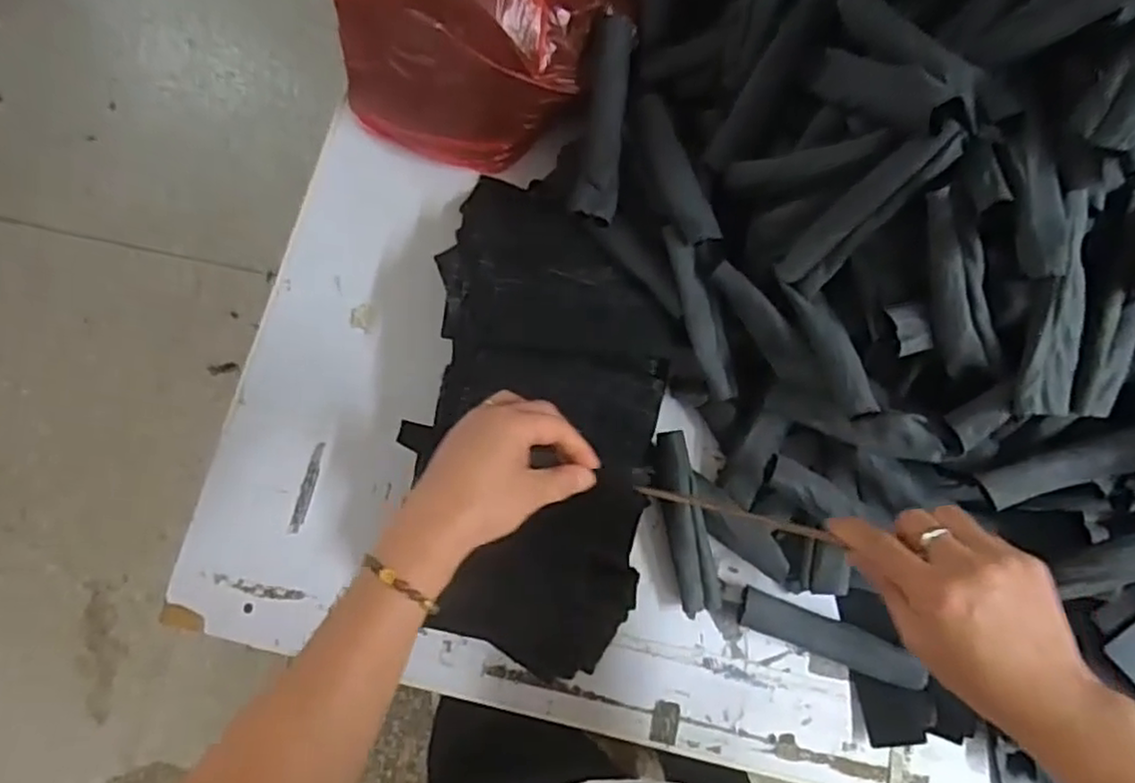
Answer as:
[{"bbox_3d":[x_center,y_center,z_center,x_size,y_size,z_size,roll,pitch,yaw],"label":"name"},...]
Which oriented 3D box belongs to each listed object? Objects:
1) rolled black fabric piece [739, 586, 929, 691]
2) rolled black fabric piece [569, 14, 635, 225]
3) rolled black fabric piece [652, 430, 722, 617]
[{"bbox_3d":[0.221,0.208,0.590,0.156,0.019,0.033,21,77,5],"label":"rolled black fabric piece"},{"bbox_3d":[0.033,-0.228,0.589,0.035,0.037,0.168,8,76,2],"label":"rolled black fabric piece"},{"bbox_3d":[0.099,0.110,0.594,0.033,0.018,0.151,-12,90,-3],"label":"rolled black fabric piece"}]

